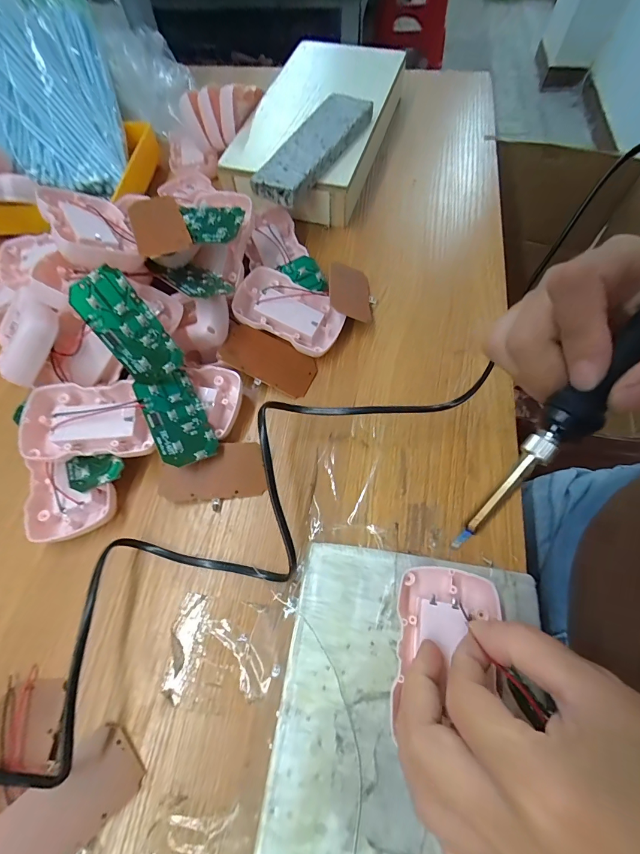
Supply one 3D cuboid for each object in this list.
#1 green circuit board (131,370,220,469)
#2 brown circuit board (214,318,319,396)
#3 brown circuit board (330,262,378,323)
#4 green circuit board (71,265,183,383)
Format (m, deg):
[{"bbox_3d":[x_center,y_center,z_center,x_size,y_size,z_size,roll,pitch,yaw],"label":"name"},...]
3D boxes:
[{"bbox_3d":[-0.099,-0.006,0.252,0.036,0.004,0.068,-22,75,-26],"label":"green circuit board"},{"bbox_3d":[-0.042,-0.054,0.292,0.077,0.004,0.038,27,70,-3],"label":"brown circuit board"},{"bbox_3d":[0.029,-0.118,0.319,0.046,0.004,0.069,16,53,-23],"label":"brown circuit board"},{"bbox_3d":[-0.126,-0.065,0.241,0.036,0.073,0.004,-34,25,-1],"label":"green circuit board"}]

